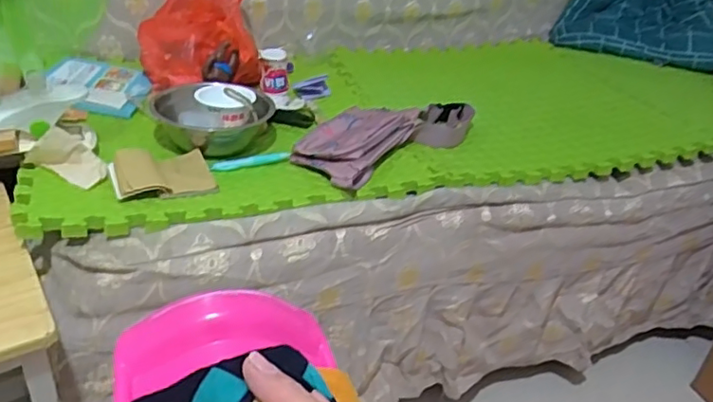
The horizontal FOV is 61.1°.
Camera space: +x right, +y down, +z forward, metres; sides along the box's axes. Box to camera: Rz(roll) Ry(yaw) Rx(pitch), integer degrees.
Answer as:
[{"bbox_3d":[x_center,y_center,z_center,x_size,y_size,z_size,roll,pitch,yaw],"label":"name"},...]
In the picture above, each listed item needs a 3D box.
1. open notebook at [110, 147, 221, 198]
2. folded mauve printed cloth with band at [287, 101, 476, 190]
[{"bbox_3d":[-0.273,-0.043,0.850,0.132,0.022,0.114,-9,35,-22],"label":"open notebook"},{"bbox_3d":[0.052,-0.123,1.026,0.169,0.052,0.386,28,38,31],"label":"folded mauve printed cloth with band"}]

